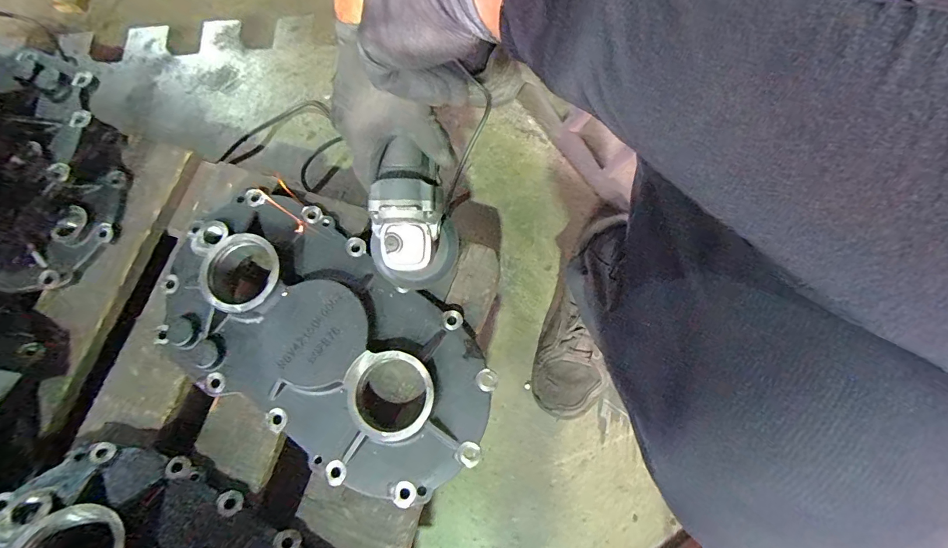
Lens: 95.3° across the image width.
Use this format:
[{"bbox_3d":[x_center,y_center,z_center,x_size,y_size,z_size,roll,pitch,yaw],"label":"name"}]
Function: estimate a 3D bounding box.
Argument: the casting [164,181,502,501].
[{"bbox_3d":[-0.168,0.067,0.467,0.404,0.040,0.222,35,79,10],"label":"casting"}]

